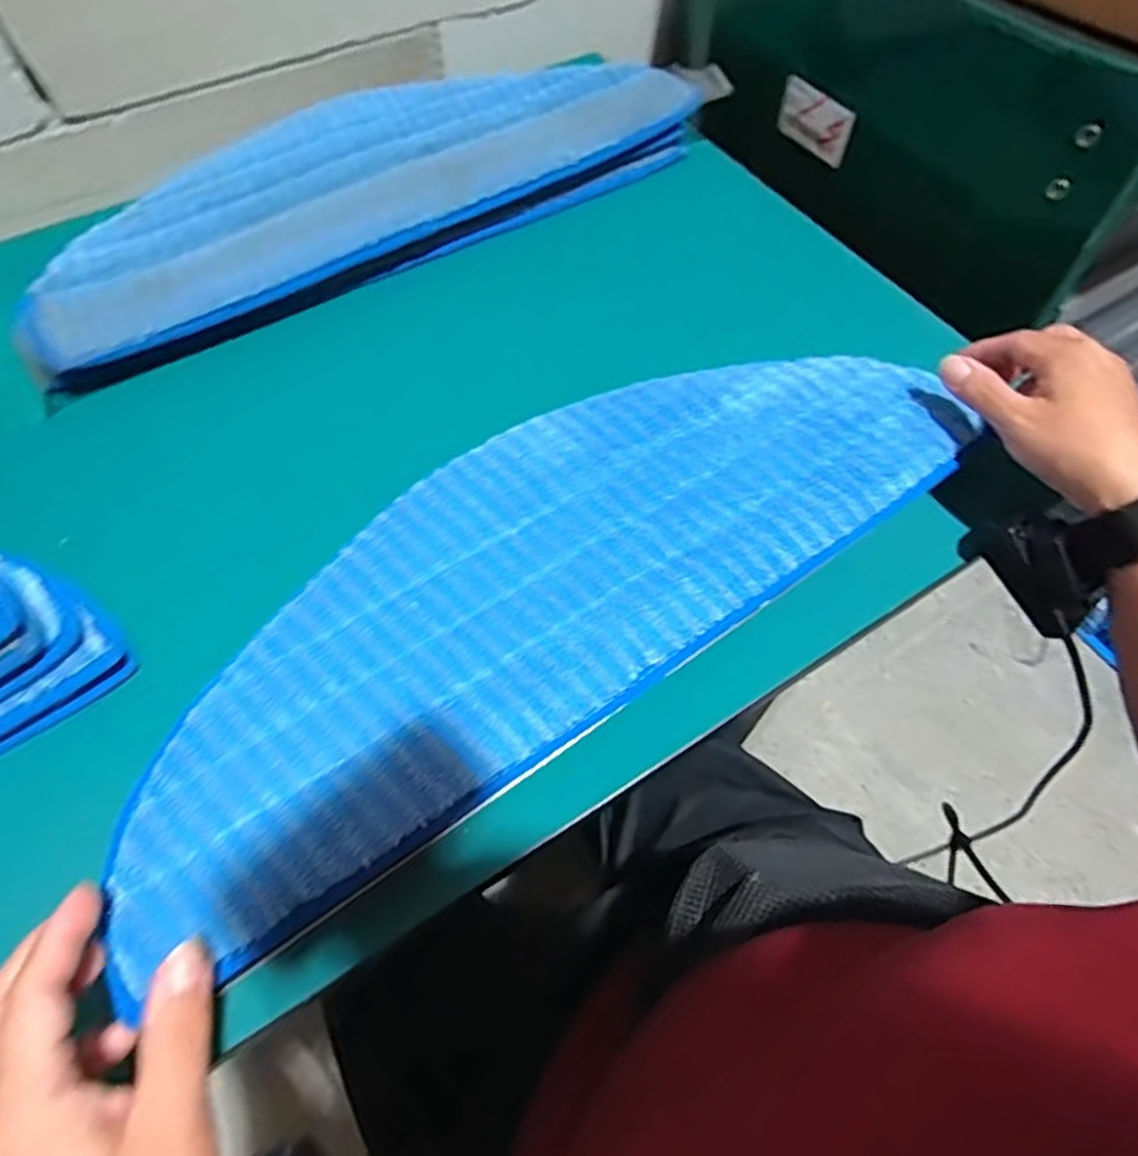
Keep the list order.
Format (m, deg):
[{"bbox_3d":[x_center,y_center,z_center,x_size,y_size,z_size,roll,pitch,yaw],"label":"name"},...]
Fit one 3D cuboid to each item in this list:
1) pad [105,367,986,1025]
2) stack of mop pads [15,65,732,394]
[{"bbox_3d":[-0.006,-0.009,0.379,0.471,0.010,0.154,-33,66,-17],"label":"pad"},{"bbox_3d":[-0.142,-0.304,0.565,0.536,0.047,0.159,-31,65,-17],"label":"stack of mop pads"}]

